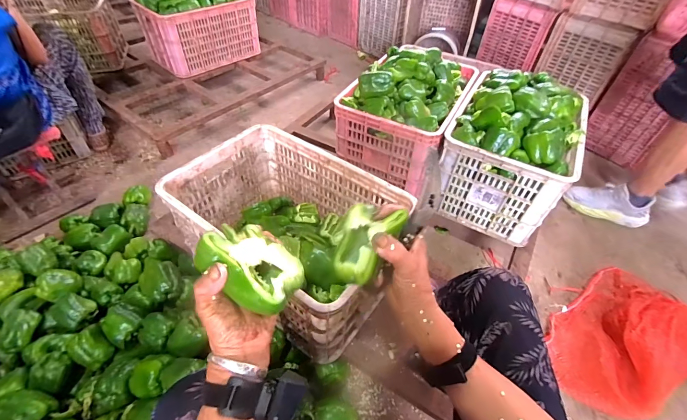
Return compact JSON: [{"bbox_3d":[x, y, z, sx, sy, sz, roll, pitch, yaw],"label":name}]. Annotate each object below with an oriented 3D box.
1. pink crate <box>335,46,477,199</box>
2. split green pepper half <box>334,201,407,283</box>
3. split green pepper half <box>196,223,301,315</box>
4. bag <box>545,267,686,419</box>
[{"bbox_3d":[0.209,-0.339,1.066,0.320,0.288,0.400,25,53,19],"label":"pink crate"},{"bbox_3d":[0.034,0.044,0.397,0.074,0.045,0.096,3,62,40],"label":"split green pepper half"},{"bbox_3d":[-0.098,0.065,0.346,0.098,0.048,0.078,46,36,11],"label":"split green pepper half"},{"bbox_3d":[0.701,0.311,0.794,0.379,0.174,0.311,-20,53,-18],"label":"bag"}]

